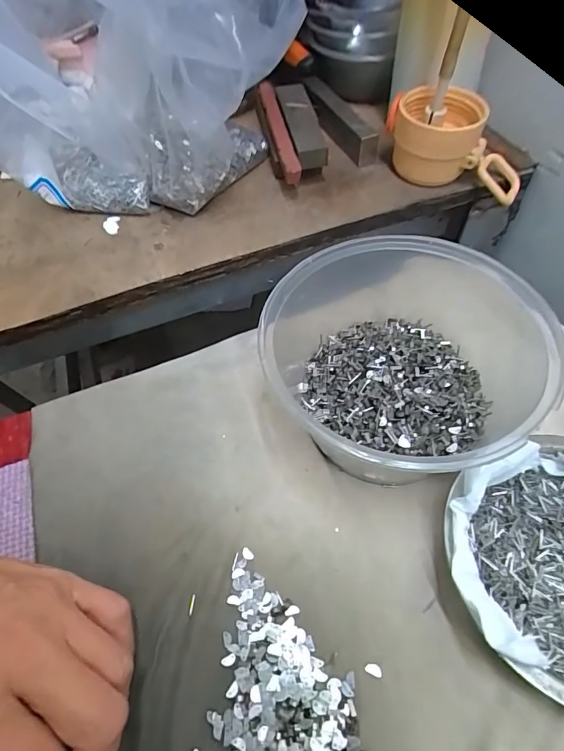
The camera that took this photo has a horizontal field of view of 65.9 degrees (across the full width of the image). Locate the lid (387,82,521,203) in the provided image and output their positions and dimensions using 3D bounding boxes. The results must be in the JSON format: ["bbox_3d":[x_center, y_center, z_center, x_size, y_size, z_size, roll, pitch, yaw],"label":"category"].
[{"bbox_3d":[0.134,-0.178,0.335,0.107,0.055,0.057,10,60,8],"label":"lid"}]

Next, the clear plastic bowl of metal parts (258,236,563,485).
[{"bbox_3d":[0.078,-0.018,0.242,0.143,0.055,0.130,-1,59,1],"label":"clear plastic bowl of metal parts"}]

